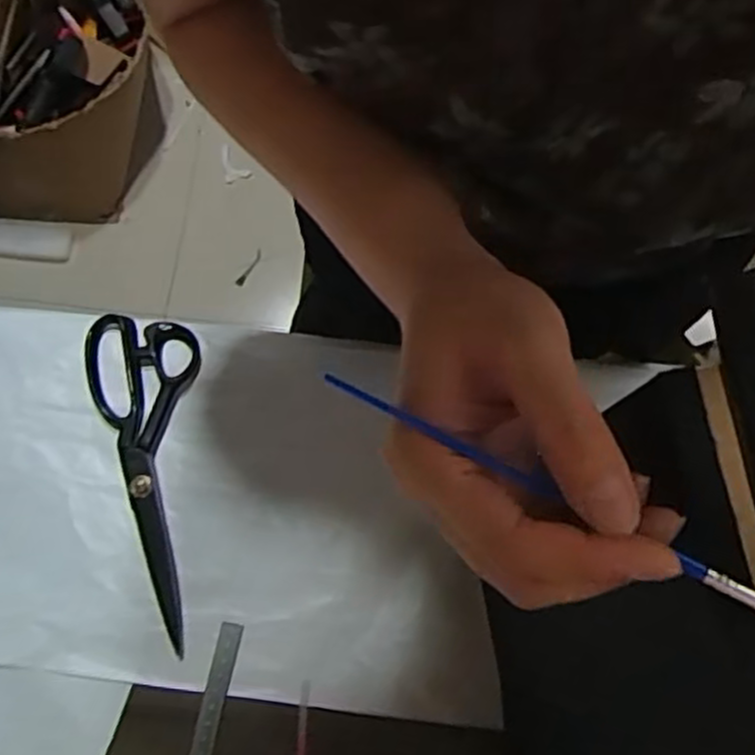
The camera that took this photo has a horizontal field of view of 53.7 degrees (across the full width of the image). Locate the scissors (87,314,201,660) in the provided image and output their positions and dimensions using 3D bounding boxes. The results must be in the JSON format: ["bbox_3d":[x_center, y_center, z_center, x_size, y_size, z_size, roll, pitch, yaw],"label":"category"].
[{"bbox_3d":[-0.174,0.067,0.540,0.079,0.016,0.237,-2,75,-1],"label":"scissors"}]

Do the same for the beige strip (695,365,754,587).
[{"bbox_3d":[0.113,0.055,0.221,0.006,0.005,0.122,-7,74,-5],"label":"beige strip"}]

